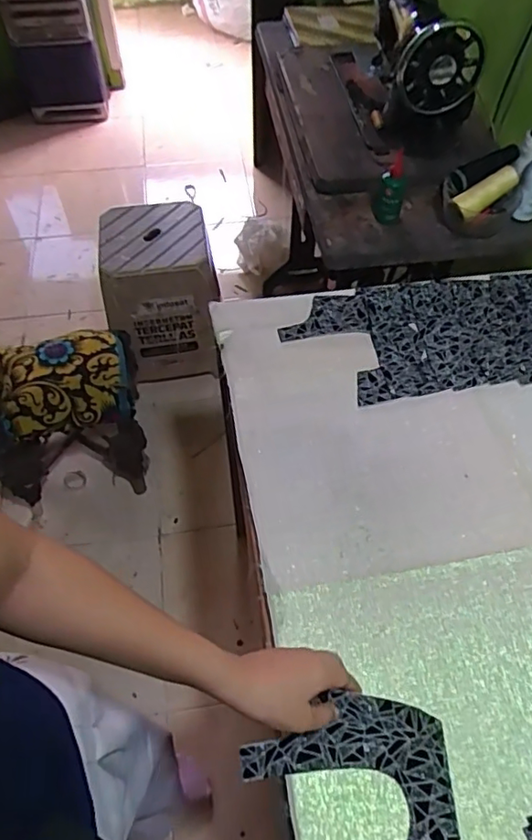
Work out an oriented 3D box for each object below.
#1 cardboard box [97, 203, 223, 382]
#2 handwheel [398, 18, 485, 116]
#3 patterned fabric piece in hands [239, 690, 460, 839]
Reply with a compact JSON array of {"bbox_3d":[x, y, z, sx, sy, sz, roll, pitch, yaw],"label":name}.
[{"bbox_3d":[-0.279,-0.354,1.588,0.295,0.359,0.314,-9,57,-6],"label":"cardboard box"},{"bbox_3d":[0.279,-0.560,0.910,0.139,0.122,0.031,-13,58,-8],"label":"handwheel"},{"bbox_3d":[0.073,0.333,0.485,0.180,0.017,0.171,1,58,-3],"label":"patterned fabric piece in hands"}]

